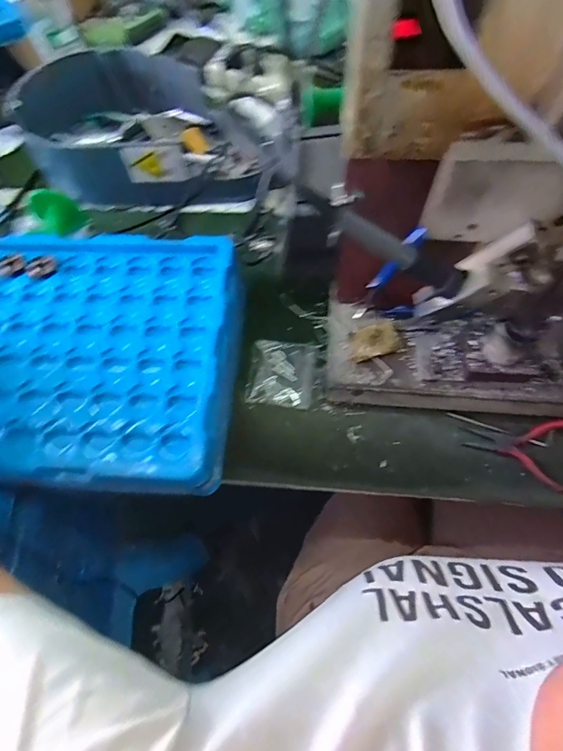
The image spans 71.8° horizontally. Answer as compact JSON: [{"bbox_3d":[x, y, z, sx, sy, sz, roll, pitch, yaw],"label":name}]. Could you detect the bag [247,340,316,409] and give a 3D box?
[{"bbox_3d":[0.002,-0.003,0.445,0.068,0.011,0.077,6,67,6],"label":"bag"}]

